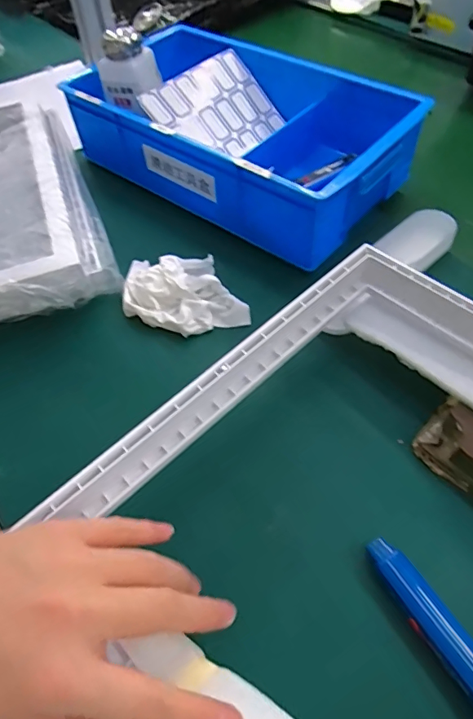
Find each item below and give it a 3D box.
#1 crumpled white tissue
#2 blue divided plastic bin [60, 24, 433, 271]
[{"bbox_3d":[-0.048,-0.052,0.431,0.100,0.042,0.087,-17,55,-9],"label":"crumpled white tissue"},{"bbox_3d":[0.008,-0.249,0.527,0.347,0.096,0.210,32,61,24],"label":"blue divided plastic bin"}]

